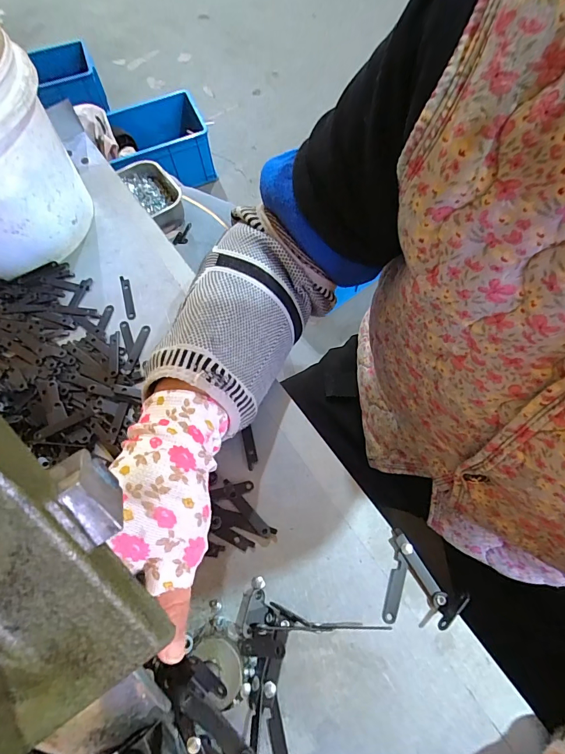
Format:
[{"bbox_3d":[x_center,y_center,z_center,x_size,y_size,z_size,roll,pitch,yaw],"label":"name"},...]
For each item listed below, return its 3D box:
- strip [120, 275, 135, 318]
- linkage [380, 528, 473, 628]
[{"bbox_3d":[-0.158,-0.082,0.391,0.009,0.004,0.054,-16,64,-8],"label":"strip"},{"bbox_3d":[0.097,0.140,0.264,0.046,0.019,0.057,11,64,6],"label":"linkage"}]

